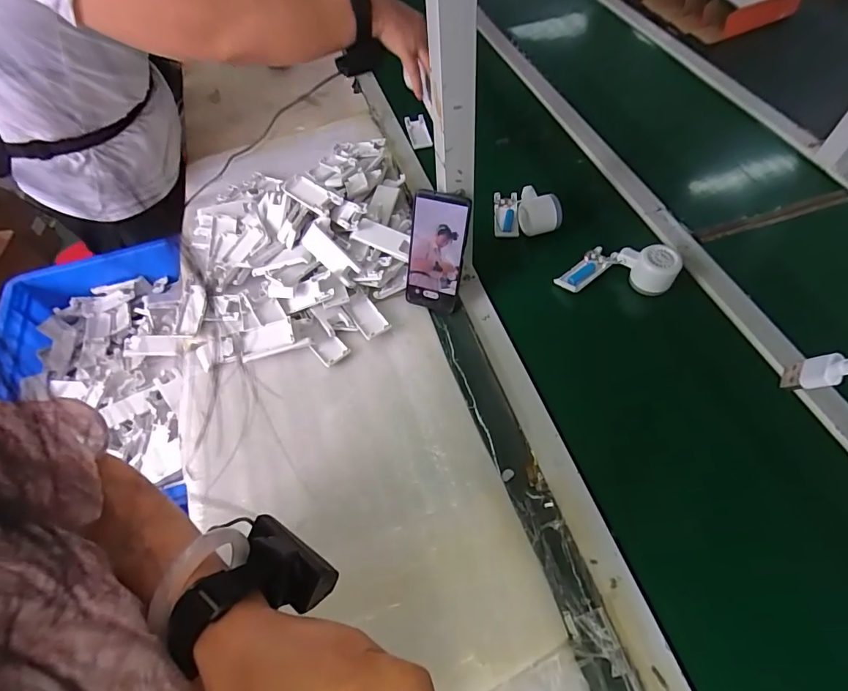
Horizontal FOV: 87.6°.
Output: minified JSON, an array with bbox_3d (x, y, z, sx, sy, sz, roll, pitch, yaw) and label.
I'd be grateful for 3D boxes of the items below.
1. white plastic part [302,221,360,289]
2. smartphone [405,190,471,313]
[{"bbox_3d":[-0.136,-0.132,0.650,0.096,0.014,0.036,44,105,4],"label":"white plastic part"},{"bbox_3d":[0.017,-0.127,0.618,0.075,0.163,0.015,16,35,14],"label":"smartphone"}]

